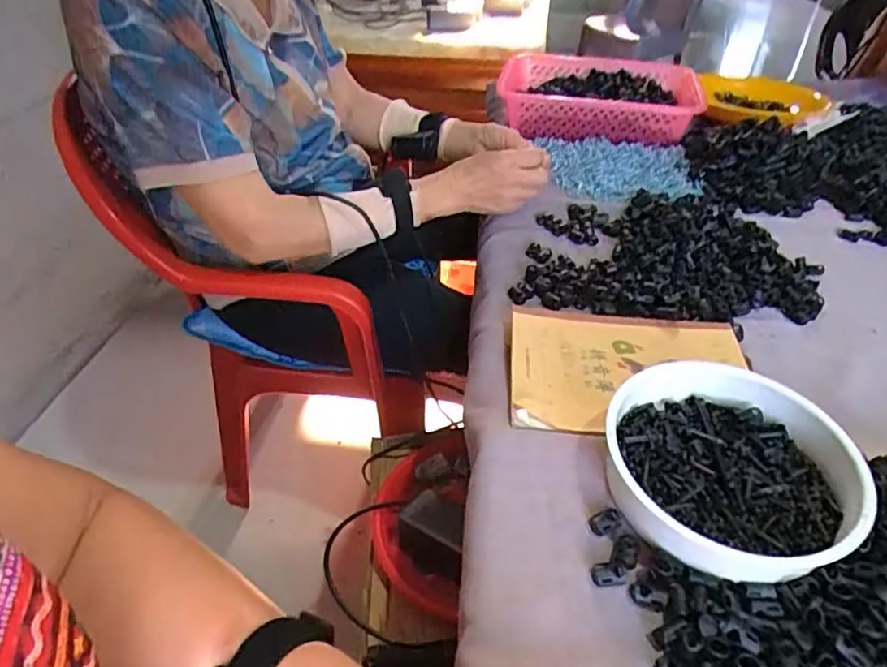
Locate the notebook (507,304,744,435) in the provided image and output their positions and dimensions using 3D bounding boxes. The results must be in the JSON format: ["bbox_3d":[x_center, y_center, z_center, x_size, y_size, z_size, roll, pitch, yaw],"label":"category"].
[{"bbox_3d":[0.162,0.032,0.508,0.205,0.012,0.148,4,42,4],"label":"notebook"}]

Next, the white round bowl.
[{"bbox_3d":[0.193,0.090,0.406,0.155,0.044,0.155,0,42,0],"label":"white round bowl"}]

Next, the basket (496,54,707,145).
[{"bbox_3d":[0.238,-0.355,0.904,0.313,0.077,0.213,0,42,-1],"label":"basket"}]

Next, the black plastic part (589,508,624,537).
[{"bbox_3d":[0.108,0.125,0.389,0.021,0.004,0.015,-17,45,-19],"label":"black plastic part"}]

